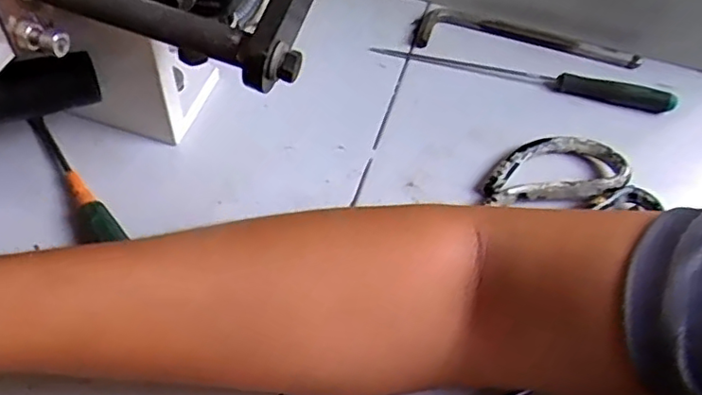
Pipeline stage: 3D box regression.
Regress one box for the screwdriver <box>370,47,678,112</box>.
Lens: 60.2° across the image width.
[{"bbox_3d":[0.133,-0.093,0.466,0.222,0.022,0.015,13,55,4],"label":"screwdriver"}]

